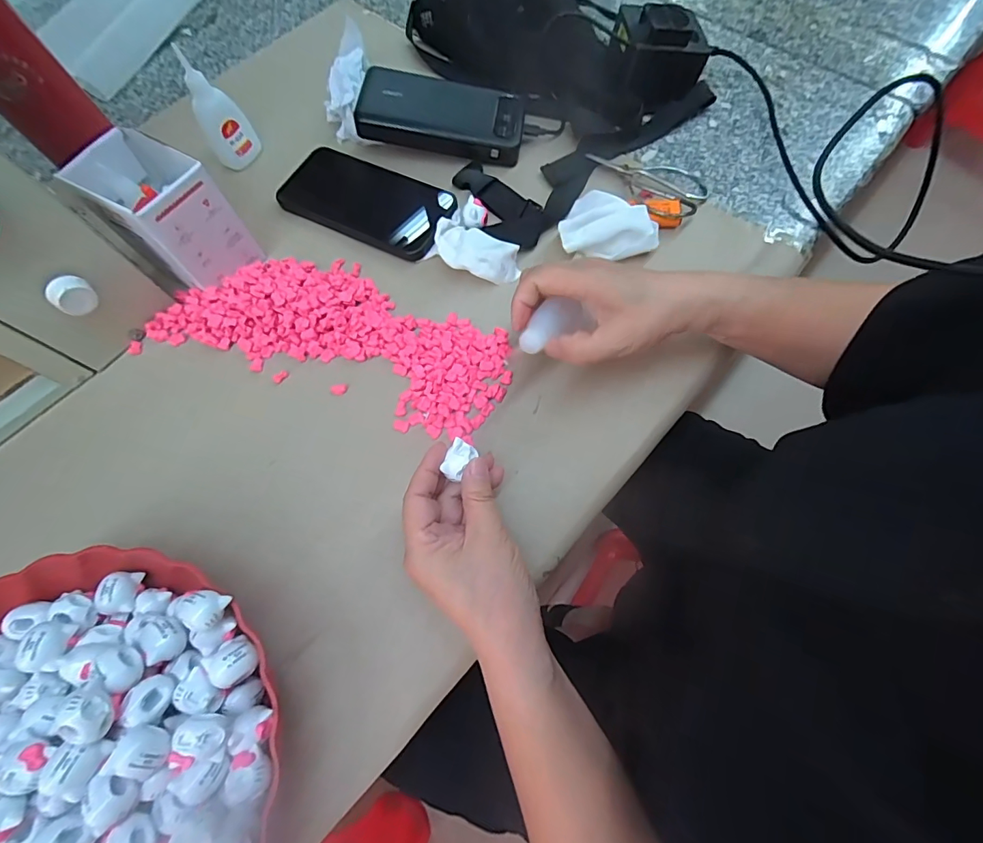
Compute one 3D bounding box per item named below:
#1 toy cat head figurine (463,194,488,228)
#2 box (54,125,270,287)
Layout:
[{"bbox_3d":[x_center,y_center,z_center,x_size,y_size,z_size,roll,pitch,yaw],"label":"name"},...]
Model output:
[{"bbox_3d":[-0.014,-0.186,0.408,0.021,0.013,0.027,-3,69,2],"label":"toy cat head figurine"},{"bbox_3d":[-0.259,-0.166,0.369,0.091,0.085,0.072,27,74,13],"label":"box"}]

